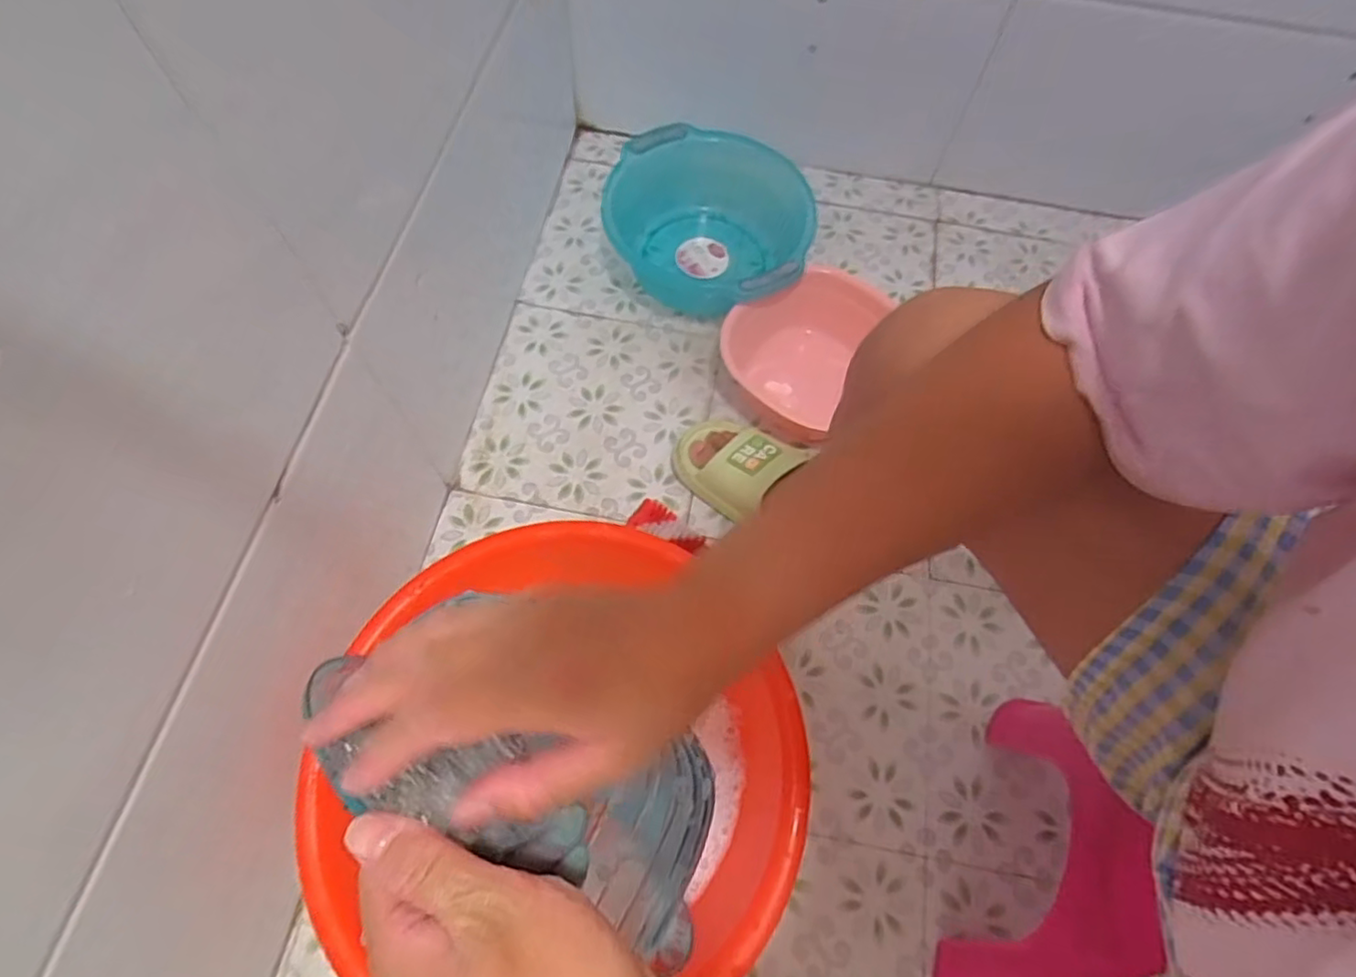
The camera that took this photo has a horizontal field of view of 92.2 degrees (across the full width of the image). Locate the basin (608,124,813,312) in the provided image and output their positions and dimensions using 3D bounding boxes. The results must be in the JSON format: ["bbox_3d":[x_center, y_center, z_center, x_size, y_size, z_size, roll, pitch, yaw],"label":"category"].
[{"bbox_3d":[0.042,-0.381,0.944,0.289,0.115,0.280,1,65,-2],"label":"basin"}]

